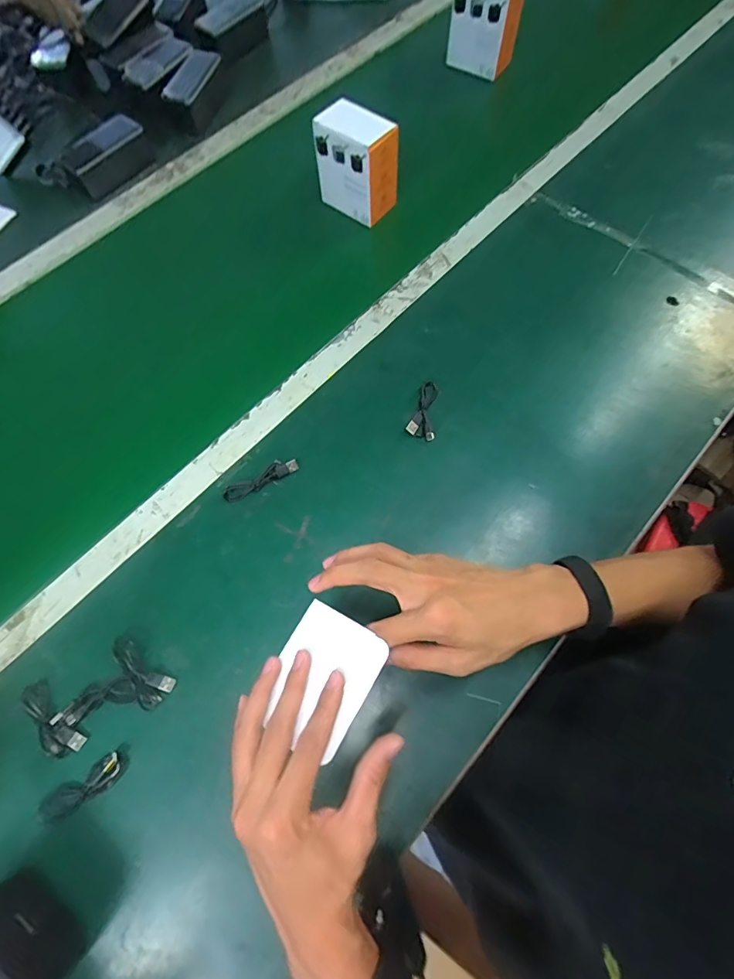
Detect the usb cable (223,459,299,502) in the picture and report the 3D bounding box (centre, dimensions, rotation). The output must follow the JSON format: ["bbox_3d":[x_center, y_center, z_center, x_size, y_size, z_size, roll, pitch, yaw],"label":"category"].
[{"bbox_3d":[-0.123,-0.012,0.529,0.090,0.007,0.020,-30,70,-8],"label":"usb cable"}]

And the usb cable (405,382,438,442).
[{"bbox_3d":[0.071,-0.098,0.561,0.034,0.015,0.079,11,70,7],"label":"usb cable"}]

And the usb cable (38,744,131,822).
[{"bbox_3d":[-0.257,0.271,0.417,0.081,0.009,0.026,-34,71,-10],"label":"usb cable"}]

